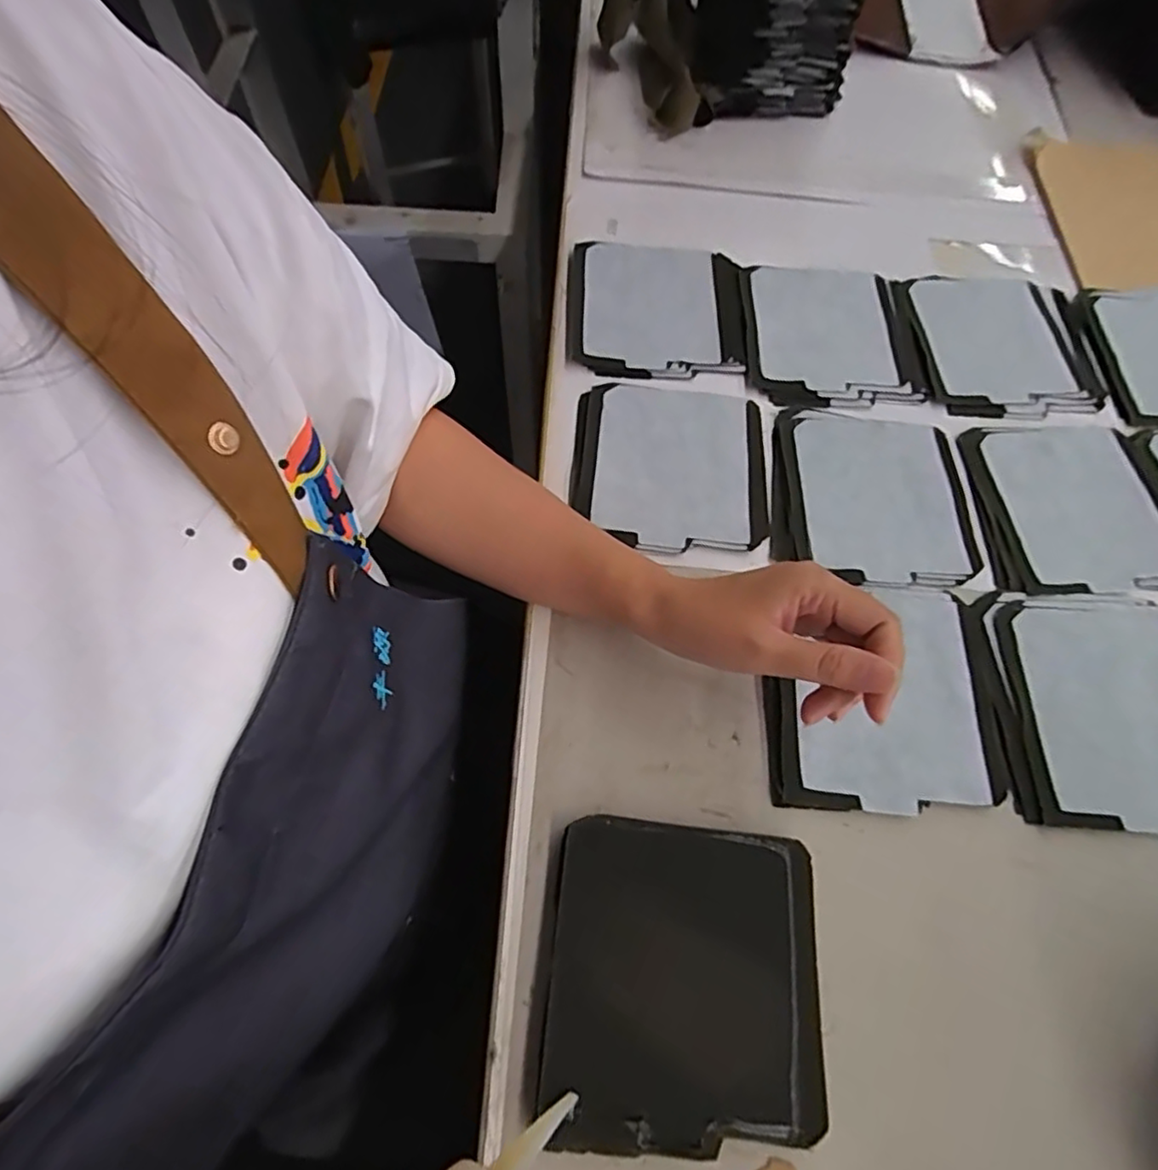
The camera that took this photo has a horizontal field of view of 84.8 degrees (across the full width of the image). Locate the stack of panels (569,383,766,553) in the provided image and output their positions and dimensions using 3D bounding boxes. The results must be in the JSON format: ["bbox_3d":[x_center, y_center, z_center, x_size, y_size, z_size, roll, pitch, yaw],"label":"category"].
[{"bbox_3d":[0.064,-0.087,0.448,0.133,0.014,0.134,4,65,-1],"label":"stack of panels"}]

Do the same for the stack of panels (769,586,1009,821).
[{"bbox_3d":[0.186,0.063,0.381,0.146,0.012,0.139,4,65,-1],"label":"stack of panels"}]

